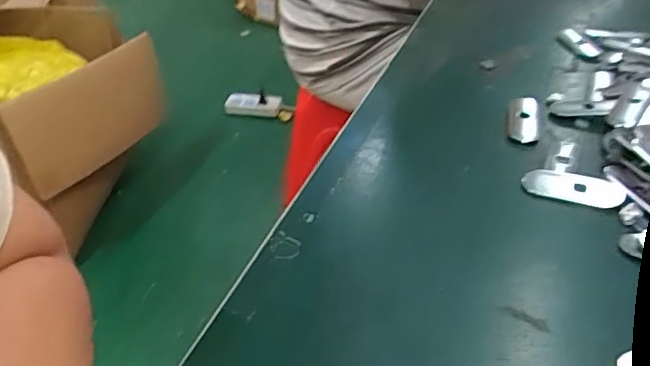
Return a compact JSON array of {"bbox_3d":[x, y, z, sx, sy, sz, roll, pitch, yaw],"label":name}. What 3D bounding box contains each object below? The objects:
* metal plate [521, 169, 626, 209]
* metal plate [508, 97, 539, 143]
[{"bbox_3d":[0.135,0.003,0.313,0.050,0.004,0.016,16,77,22],"label":"metal plate"},{"bbox_3d":[0.128,-0.042,0.370,0.020,0.011,0.047,9,39,13],"label":"metal plate"}]

